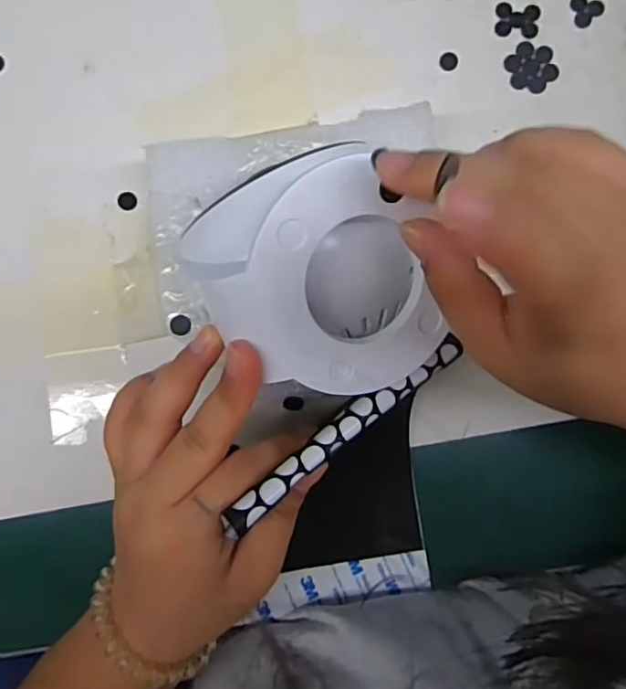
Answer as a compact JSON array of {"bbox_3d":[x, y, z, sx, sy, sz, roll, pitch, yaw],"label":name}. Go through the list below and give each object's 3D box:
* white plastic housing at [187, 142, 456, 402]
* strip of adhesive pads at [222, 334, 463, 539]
[{"bbox_3d":[0.002,-0.023,0.215,0.088,0.028,0.088,-7,113,-18],"label":"white plastic housing"},{"bbox_3d":[0.015,0.030,0.225,0.116,0.006,0.012,-34,88,-26],"label":"strip of adhesive pads"}]

